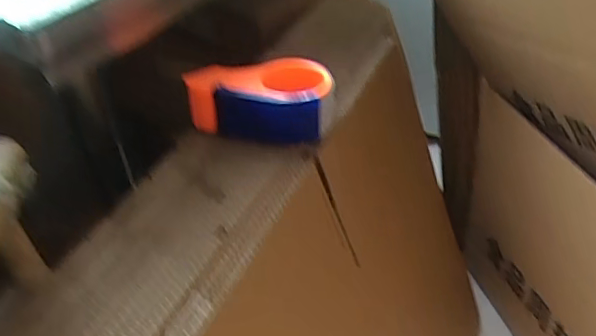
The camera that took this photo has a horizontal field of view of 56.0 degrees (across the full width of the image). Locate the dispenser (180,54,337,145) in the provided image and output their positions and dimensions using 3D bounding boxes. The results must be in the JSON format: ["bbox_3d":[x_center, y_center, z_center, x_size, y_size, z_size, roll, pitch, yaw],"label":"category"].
[{"bbox_3d":[-0.039,-0.067,0.603,0.152,0.072,0.091,-9,39,-3],"label":"dispenser"}]

